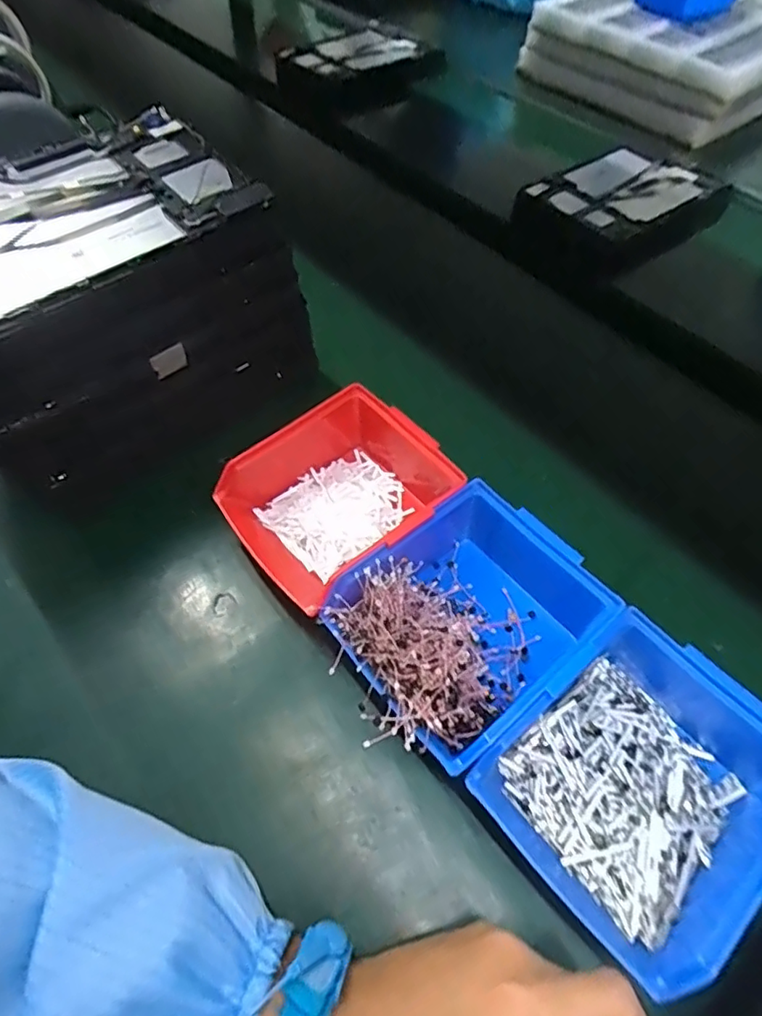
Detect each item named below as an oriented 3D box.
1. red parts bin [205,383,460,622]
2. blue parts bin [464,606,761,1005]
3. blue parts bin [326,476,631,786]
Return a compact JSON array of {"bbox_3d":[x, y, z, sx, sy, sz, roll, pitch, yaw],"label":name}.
[{"bbox_3d":[-0.018,-0.013,0.413,0.169,0.070,0.111,-32,62,-22],"label":"red parts bin"},{"bbox_3d":[0.142,0.147,0.306,0.144,0.071,0.126,-37,64,-24],"label":"blue parts bin"},{"bbox_3d":[0.054,0.069,0.351,0.160,0.065,0.122,-33,63,-22],"label":"blue parts bin"}]

